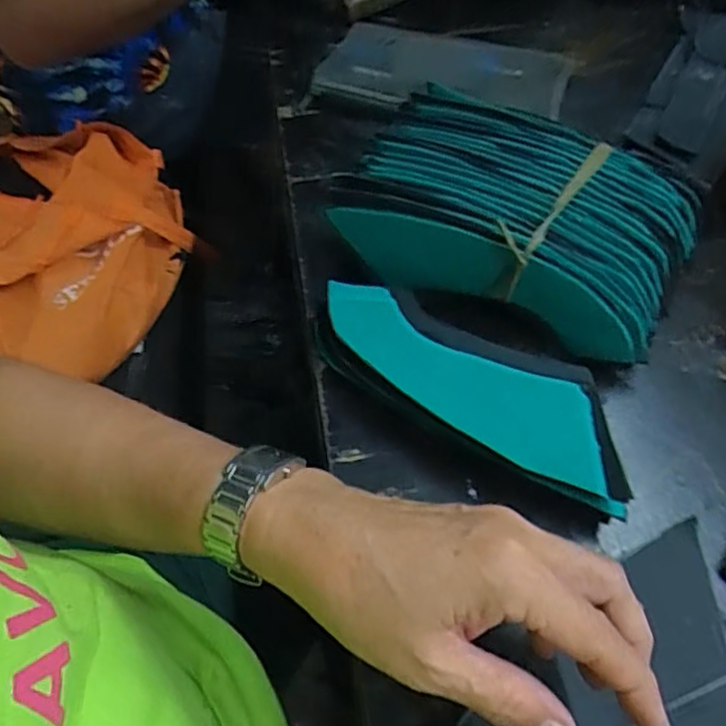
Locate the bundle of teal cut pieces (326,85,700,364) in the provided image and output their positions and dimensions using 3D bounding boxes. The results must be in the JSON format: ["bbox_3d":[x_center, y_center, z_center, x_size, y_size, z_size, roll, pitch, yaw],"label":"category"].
[{"bbox_3d":[0.101,-0.097,0.394,0.205,0.057,0.136,24,61,16],"label":"bundle of teal cut pieces"}]

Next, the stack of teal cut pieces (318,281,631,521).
[{"bbox_3d":[0.058,0.012,0.345,0.190,0.027,0.063,28,62,18],"label":"stack of teal cut pieces"}]

